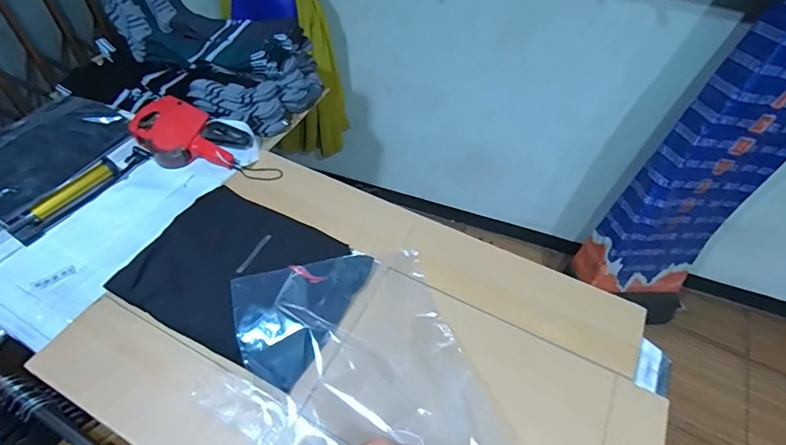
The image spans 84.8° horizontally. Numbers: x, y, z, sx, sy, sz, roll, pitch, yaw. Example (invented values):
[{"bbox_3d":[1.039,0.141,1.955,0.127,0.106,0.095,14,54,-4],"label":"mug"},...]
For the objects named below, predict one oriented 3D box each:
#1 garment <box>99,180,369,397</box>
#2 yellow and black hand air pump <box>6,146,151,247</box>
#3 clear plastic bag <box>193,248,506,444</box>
[{"bbox_3d":[-0.225,0.074,0.667,0.330,0.041,0.241,22,54,14],"label":"garment"},{"bbox_3d":[-0.547,-0.059,0.763,0.043,0.035,0.244,29,56,18],"label":"yellow and black hand air pump"},{"bbox_3d":[-0.067,0.200,0.565,0.317,0.063,0.358,-13,54,-14],"label":"clear plastic bag"}]

